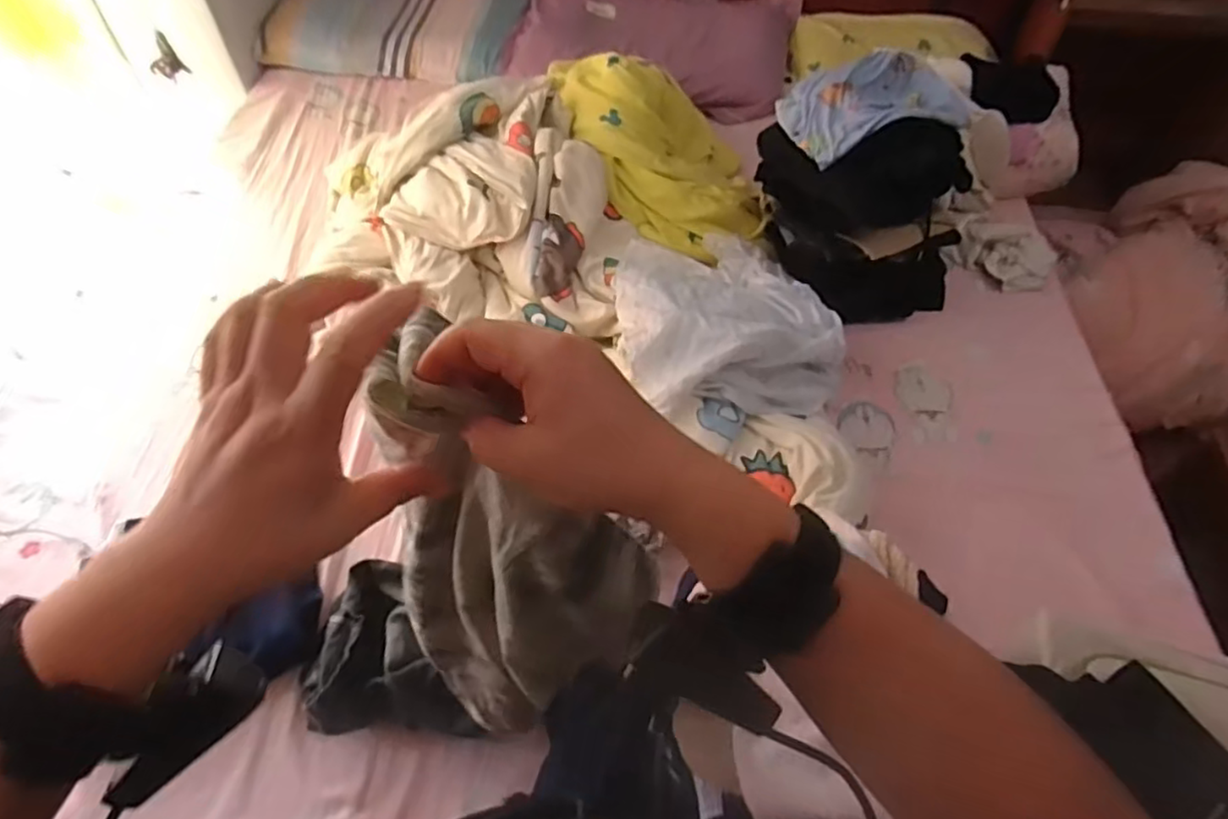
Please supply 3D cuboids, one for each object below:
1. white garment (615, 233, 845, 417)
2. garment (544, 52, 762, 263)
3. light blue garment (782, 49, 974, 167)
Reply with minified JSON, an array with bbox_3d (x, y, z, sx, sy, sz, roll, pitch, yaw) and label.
[{"bbox_3d":[0.181,-0.157,1.070,0.342,0.124,0.366,1,54,-1],"label":"white garment"},{"bbox_3d":[0.096,-0.496,1.269,0.348,0.167,0.443,-7,55,-6],"label":"garment"},{"bbox_3d":[0.406,-0.476,1.038,0.256,0.072,0.164,-15,56,-12],"label":"light blue garment"}]

